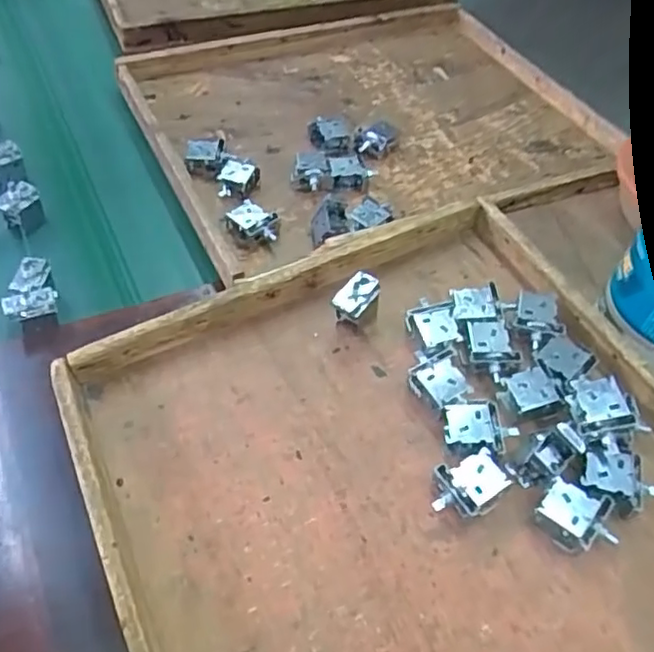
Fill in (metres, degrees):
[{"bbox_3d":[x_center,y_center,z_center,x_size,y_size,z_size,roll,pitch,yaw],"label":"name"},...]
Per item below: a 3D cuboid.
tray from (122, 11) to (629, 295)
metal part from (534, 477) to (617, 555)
[{"bbox_3d":[0.055,-0.245,0.751,0.503,0.058,0.404,-16,54,-18],"label":"tray"},{"bbox_3d":[0.165,0.129,0.429,0.047,0.027,0.038,32,55,19],"label":"metal part"}]

